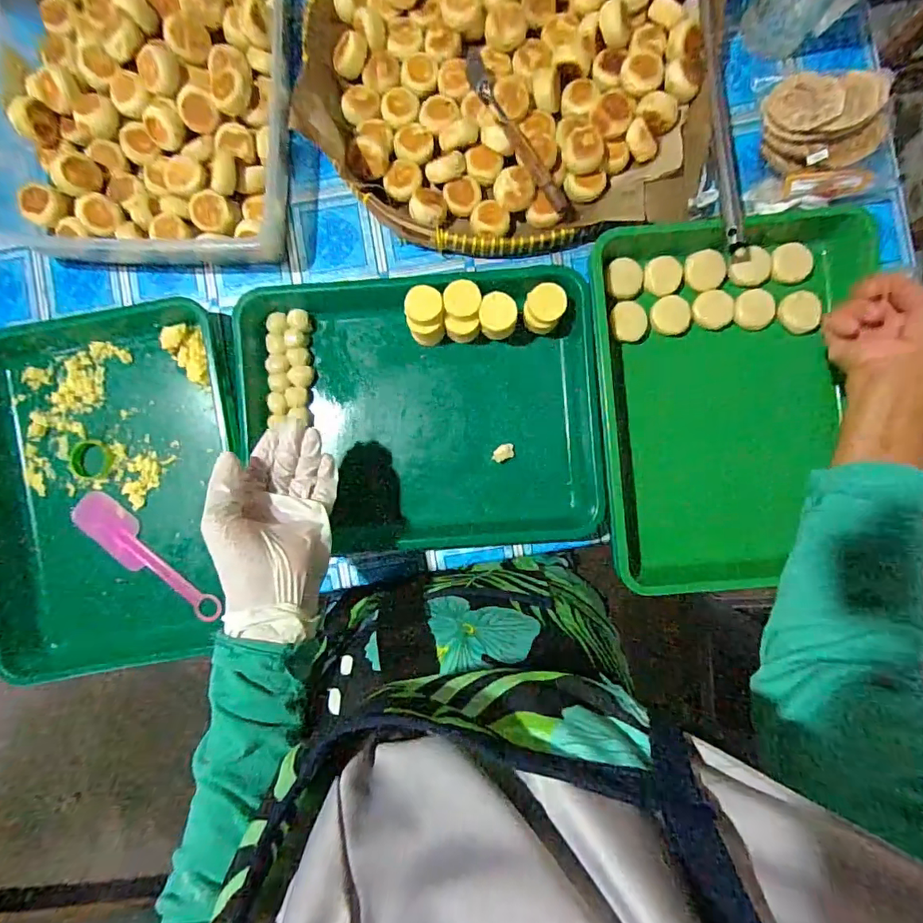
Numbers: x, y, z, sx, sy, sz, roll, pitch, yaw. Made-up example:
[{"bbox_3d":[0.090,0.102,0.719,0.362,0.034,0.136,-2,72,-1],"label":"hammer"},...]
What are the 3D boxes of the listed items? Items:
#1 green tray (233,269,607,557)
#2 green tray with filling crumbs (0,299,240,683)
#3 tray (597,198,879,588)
[{"bbox_3d":[-0.041,-0.048,0.518,0.348,0.066,0.286,-5,89,1],"label":"green tray"},{"bbox_3d":[-0.365,0.031,0.530,0.276,0.047,0.369,-8,89,1],"label":"green tray with filling crumbs"},{"bbox_3d":[0.261,-0.059,0.502,0.248,0.048,0.361,-4,89,1],"label":"tray"}]

